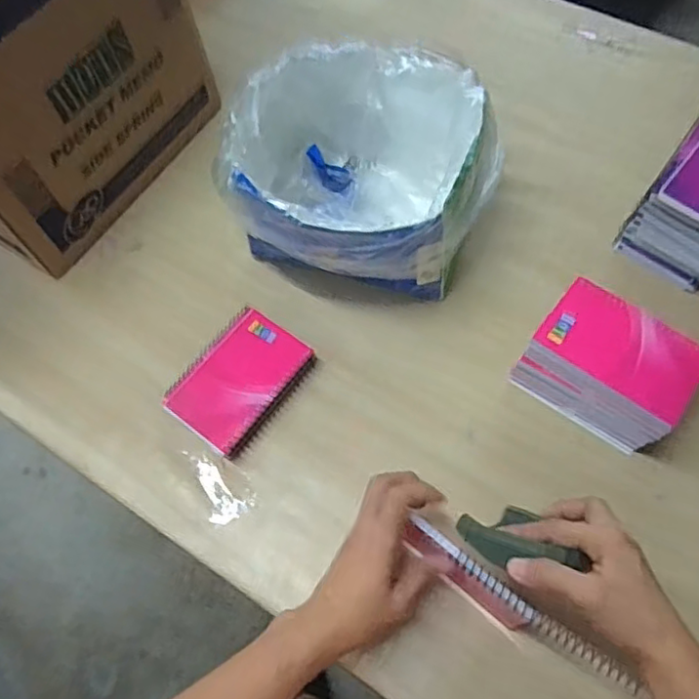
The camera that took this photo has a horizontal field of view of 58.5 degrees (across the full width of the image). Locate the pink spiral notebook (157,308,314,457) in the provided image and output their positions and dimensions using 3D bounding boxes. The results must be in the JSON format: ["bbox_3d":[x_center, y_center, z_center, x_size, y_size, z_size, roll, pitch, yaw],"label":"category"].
[{"bbox_3d":[-0.107,0.031,0.614,0.091,0.030,0.133,34,71,18],"label":"pink spiral notebook"}]

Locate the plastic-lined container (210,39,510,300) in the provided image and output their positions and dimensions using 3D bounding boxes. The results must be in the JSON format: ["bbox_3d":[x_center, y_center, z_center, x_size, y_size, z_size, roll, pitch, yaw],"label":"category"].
[{"bbox_3d":[0.016,-0.168,0.642,0.242,0.155,0.219,15,66,11],"label":"plastic-lined container"}]

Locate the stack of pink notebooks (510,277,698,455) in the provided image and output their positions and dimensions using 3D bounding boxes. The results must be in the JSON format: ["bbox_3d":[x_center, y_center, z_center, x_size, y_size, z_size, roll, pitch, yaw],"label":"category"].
[{"bbox_3d":[0.231,0.019,0.565,0.133,0.094,0.086,34,71,18],"label":"stack of pink notebooks"}]

